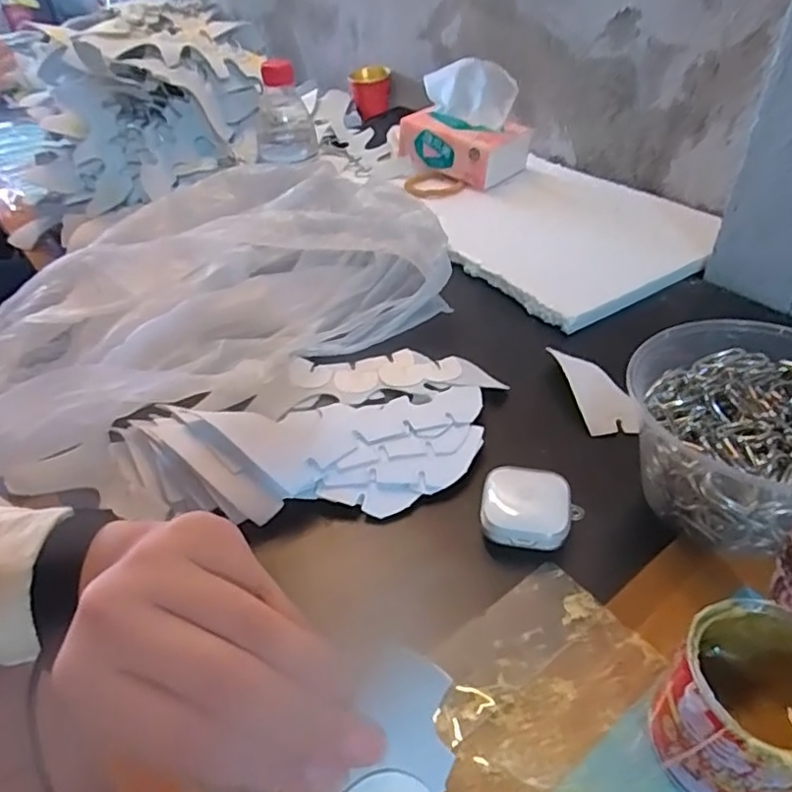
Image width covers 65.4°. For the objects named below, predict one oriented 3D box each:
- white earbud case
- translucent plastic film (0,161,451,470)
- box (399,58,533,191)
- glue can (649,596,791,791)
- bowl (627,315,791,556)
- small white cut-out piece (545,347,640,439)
[{"bbox_3d":[0.083,0.071,0.383,0.058,0.023,0.050,5,41,9],"label":"white earbud case"},{"bbox_3d":[-0.179,-0.088,0.524,0.407,0.086,0.261,-30,48,-28],"label":"translucent plastic film"},{"bbox_3d":[0.079,-0.329,0.746,0.140,0.120,0.087,22,47,26],"label":"box"},{"bbox_3d":[0.149,0.136,0.265,0.063,0.073,0.066,-2,41,1],"label":"glue can"},{"bbox_3d":[0.213,0.020,0.374,0.133,0.090,0.127,-2,41,1],"label":"bowl"},{"bbox_3d":[0.154,-0.005,0.478,0.037,0.011,0.095,-7,41,-4],"label":"small white cut-out piece"}]

